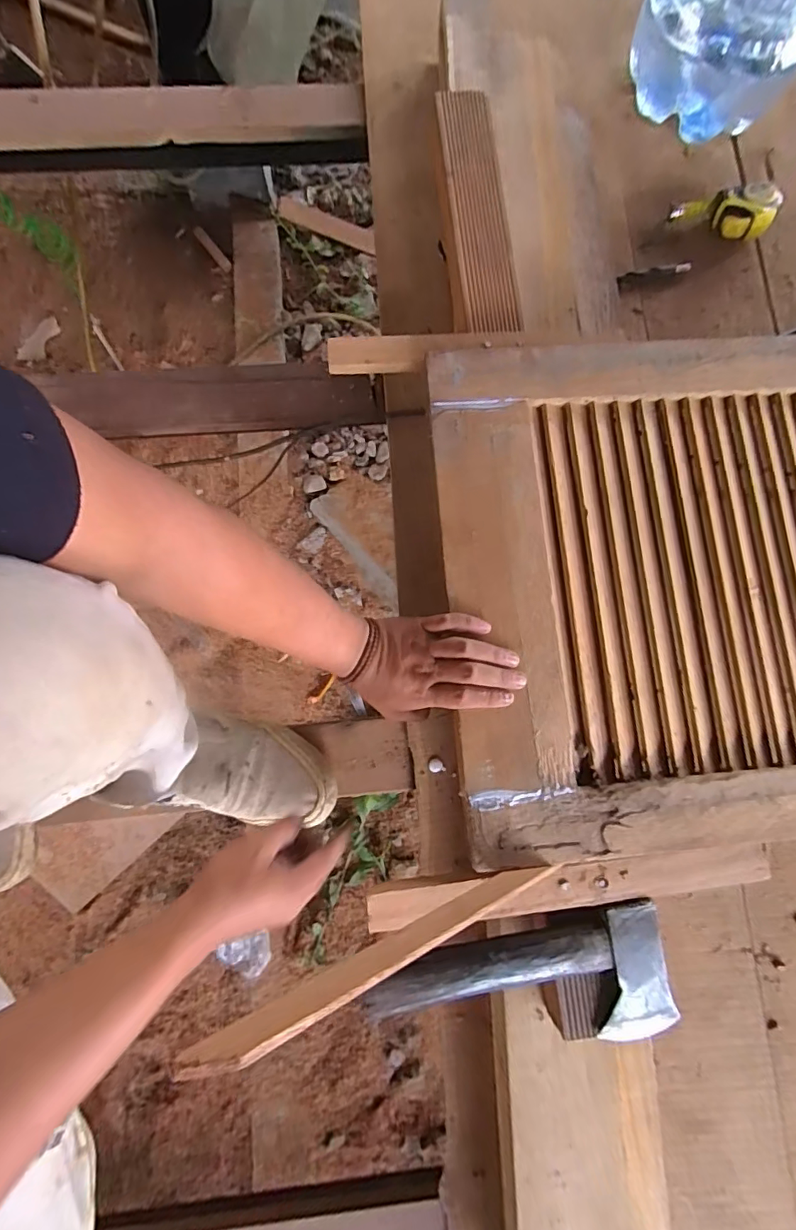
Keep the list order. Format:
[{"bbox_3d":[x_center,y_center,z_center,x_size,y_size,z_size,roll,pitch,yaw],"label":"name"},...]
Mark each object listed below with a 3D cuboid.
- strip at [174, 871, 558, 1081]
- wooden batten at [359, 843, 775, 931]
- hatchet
[{"bbox_3d":[0.010,0.219,0.331,0.296,0.035,0.007,1,76,-42],"label":"strip"},{"bbox_3d":[0.151,0.241,0.435,0.351,0.014,0.042,-6,80,-2],"label":"wooden batten"},{"bbox_3d":[0.110,0.337,0.428,0.258,0.024,0.113,-14,80,-4],"label":"hatchet"}]

